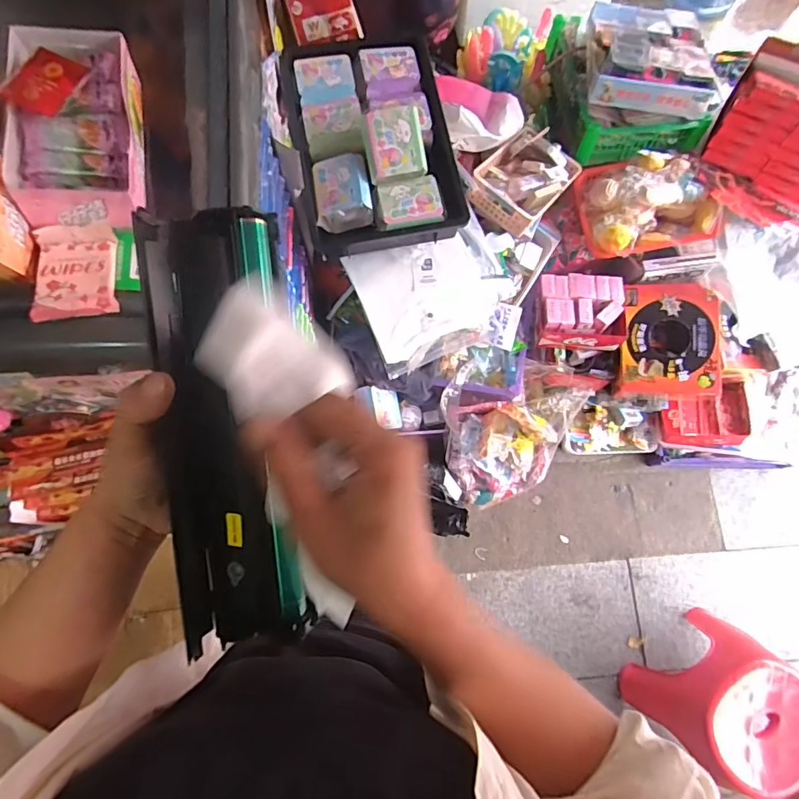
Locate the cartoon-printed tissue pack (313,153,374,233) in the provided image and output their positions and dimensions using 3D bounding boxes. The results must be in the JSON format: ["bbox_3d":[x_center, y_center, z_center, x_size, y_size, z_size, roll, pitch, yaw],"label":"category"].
[{"bbox_3d":[-0.108,-0.395,0.934,0.106,0.077,0.124,-4,75,-2],"label":"cartoon-printed tissue pack"}]

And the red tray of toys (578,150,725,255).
[{"bbox_3d":[0.578,-0.471,1.147,0.285,0.107,0.237,-9,76,-4],"label":"red tray of toys"}]

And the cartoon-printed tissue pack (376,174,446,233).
[{"bbox_3d":[0.018,-0.364,0.910,0.124,0.026,0.085,-13,76,-4],"label":"cartoon-printed tissue pack"}]

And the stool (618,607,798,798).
[{"bbox_3d":[0.816,0.783,1.241,0.320,0.291,0.315,-32,78,-9],"label":"stool"}]

